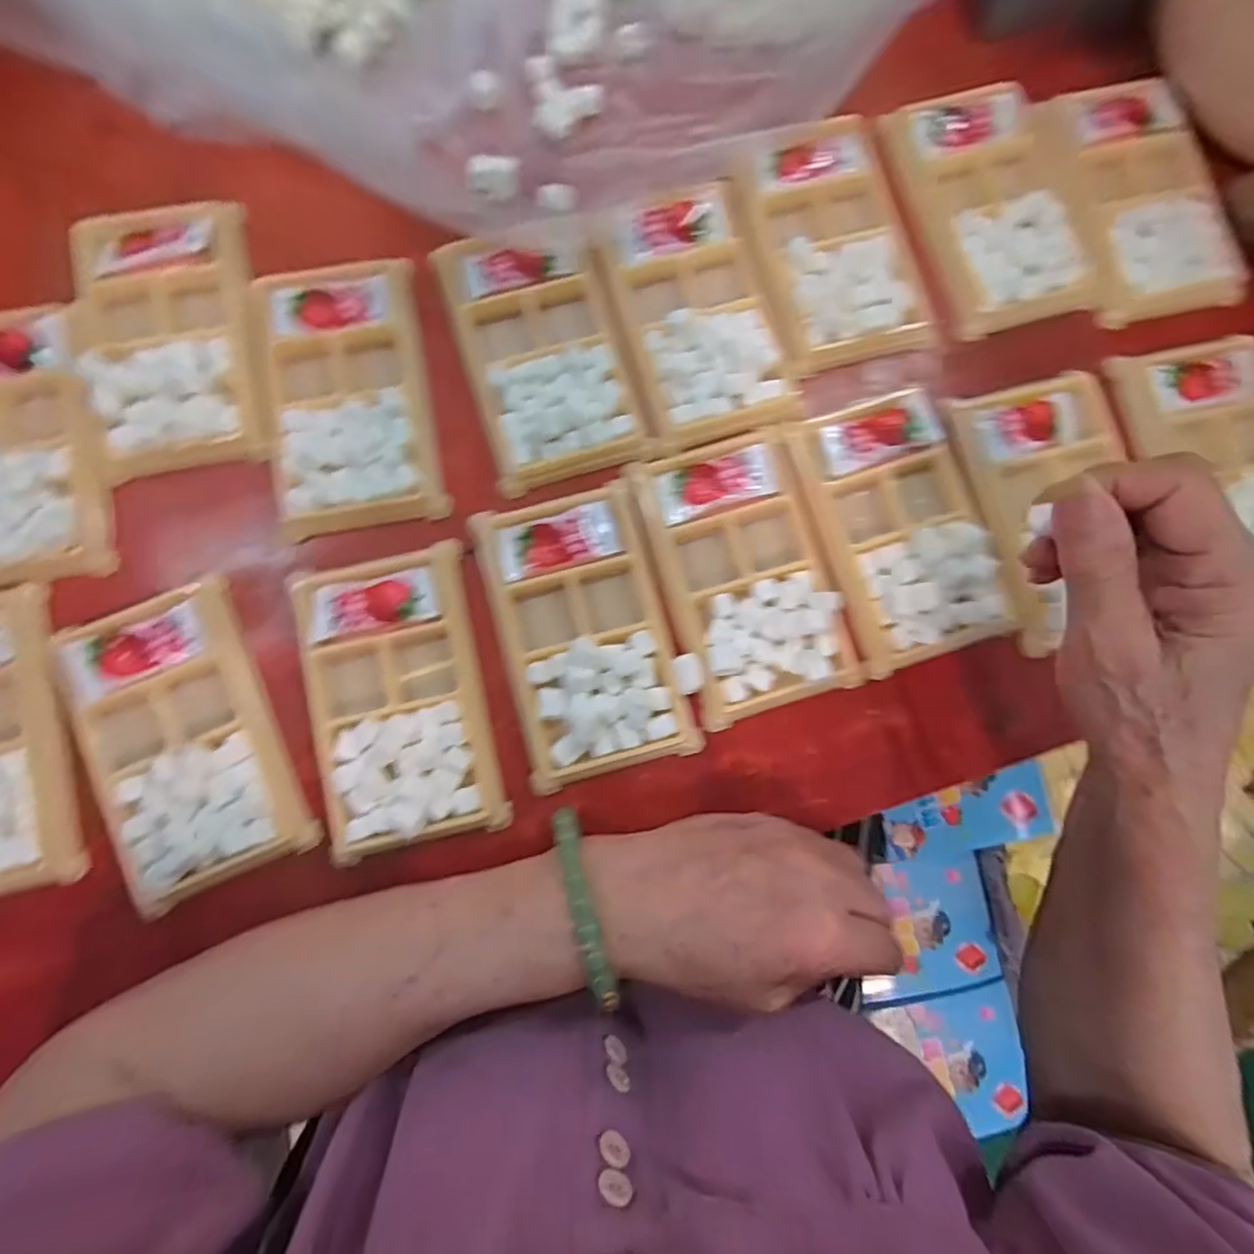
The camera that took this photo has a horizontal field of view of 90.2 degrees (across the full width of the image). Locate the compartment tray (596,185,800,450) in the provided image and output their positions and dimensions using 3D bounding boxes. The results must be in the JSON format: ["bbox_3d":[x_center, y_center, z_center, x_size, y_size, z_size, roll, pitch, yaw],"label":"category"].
[{"bbox_3d":[0.034,-0.161,0.323,0.078,0.011,0.132,-16,84,-5],"label":"compartment tray"}]

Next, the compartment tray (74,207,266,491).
[{"bbox_3d":[-0.226,-0.145,0.307,0.084,0.017,0.136,-11,84,-4],"label":"compartment tray"}]

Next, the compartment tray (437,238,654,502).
[{"bbox_3d":[-0.043,-0.140,0.317,0.076,0.011,0.129,-17,84,-5],"label":"compartment tray"}]

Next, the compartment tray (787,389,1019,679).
[{"bbox_3d":[0.138,-0.050,0.308,0.078,0.012,0.131,-16,84,-5],"label":"compartment tray"}]

